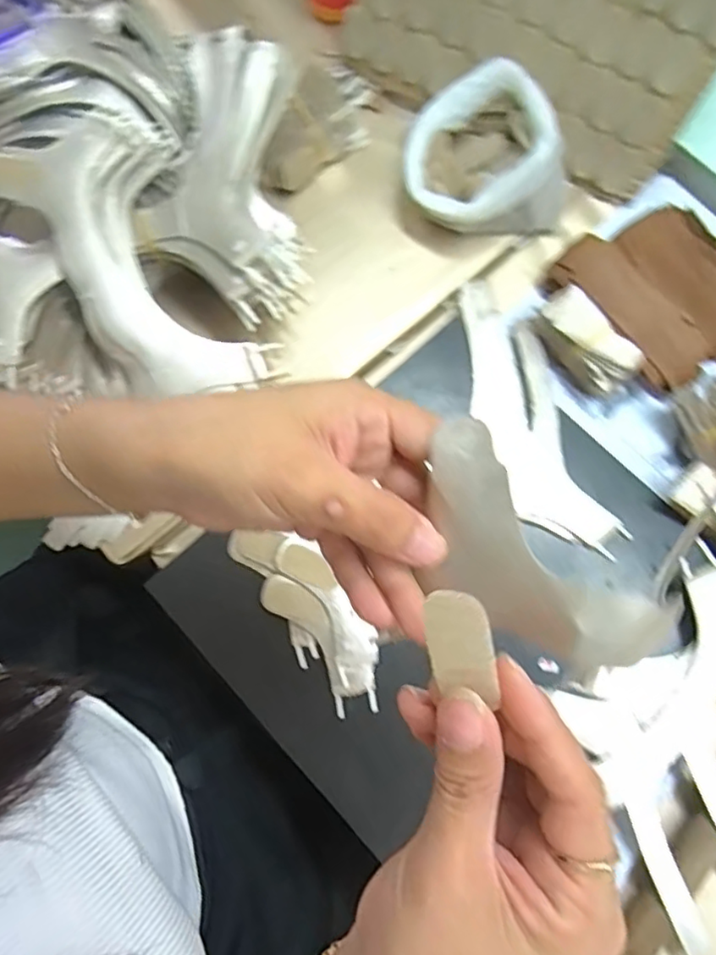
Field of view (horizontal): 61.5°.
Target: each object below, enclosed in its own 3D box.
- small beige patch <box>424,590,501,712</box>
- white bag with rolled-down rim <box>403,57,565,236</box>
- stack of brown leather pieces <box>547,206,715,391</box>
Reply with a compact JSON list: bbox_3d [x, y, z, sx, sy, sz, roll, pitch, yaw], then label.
[{"bbox_3d":[0.030,0.050,0.179,0.019,0.004,0.034,2,105,27],"label":"small beige patch"},{"bbox_3d":[0.099,-0.254,0.479,0.126,0.072,0.110,-6,76,-1],"label":"white bag with rolled-down rim"},{"bbox_3d":[0.238,-0.144,0.469,0.128,0.038,0.141,-36,78,-8],"label":"stack of brown leather pieces"}]

